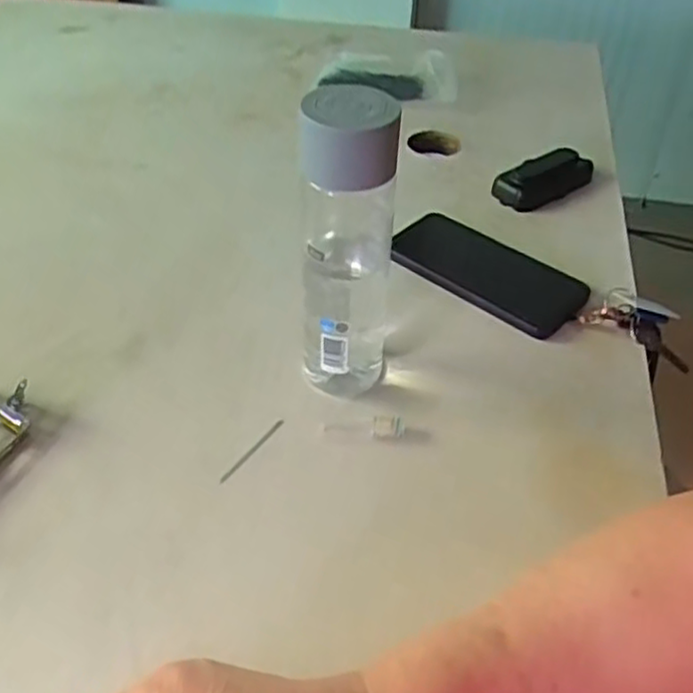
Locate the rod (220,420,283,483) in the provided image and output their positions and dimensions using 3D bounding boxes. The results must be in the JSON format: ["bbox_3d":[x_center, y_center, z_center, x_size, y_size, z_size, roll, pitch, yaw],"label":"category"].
[{"bbox_3d":[-0.060,0.066,0.457,0.005,0.004,0.060,26,49,23],"label":"rod"}]

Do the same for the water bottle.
[{"bbox_3d":[0.002,-0.060,0.443,0.051,0.207,0.064,8,44,7],"label":"water bottle"}]

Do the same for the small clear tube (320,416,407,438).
[{"bbox_3d":[0.012,0.053,0.467,0.053,0.012,0.014,1,44,0],"label":"small clear tube"}]

